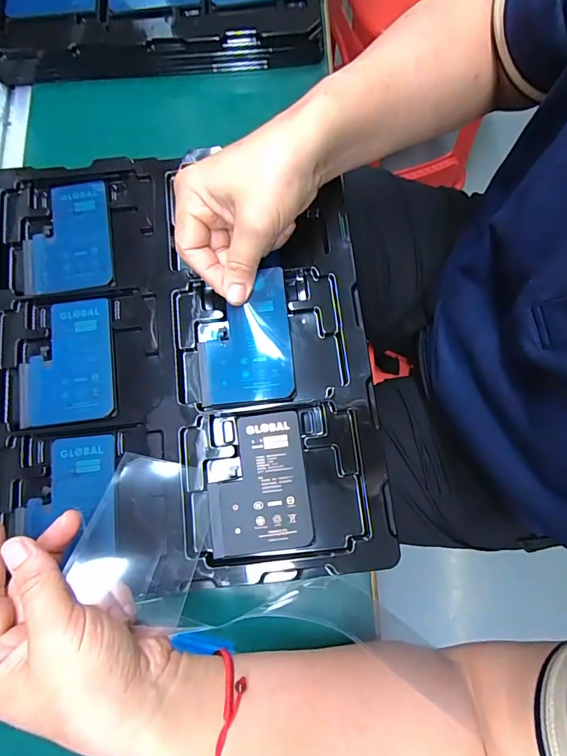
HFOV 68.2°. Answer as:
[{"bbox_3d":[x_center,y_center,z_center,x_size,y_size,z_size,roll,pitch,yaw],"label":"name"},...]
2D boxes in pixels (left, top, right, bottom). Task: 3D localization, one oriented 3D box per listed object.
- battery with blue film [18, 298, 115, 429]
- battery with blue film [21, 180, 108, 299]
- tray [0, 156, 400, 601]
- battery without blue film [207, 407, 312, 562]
[{"bbox_3d":[-0.158,-0.012,0.302,0.066,0.004,0.089,-8,78,-1],"label":"battery with blue film"},{"bbox_3d":[-0.168,-0.108,0.323,0.063,0.004,0.089,-7,78,-1],"label":"battery with blue film"},{"bbox_3d":[-0.080,-0.018,0.296,0.274,0.024,0.309,-6,78,-1],"label":"tray"},{"bbox_3d":[-0.018,0.070,0.281,0.066,0.004,0.088,-6,78,-1],"label":"battery without blue film"}]

